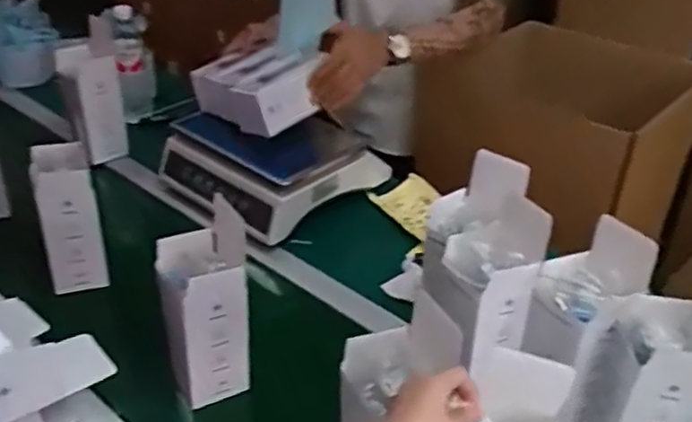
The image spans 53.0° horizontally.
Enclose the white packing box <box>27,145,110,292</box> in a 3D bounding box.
[{"bbox_3d":[-0.375,0.005,0.938,0.071,0.180,0.082,-12,35,-21],"label":"white packing box"}]

